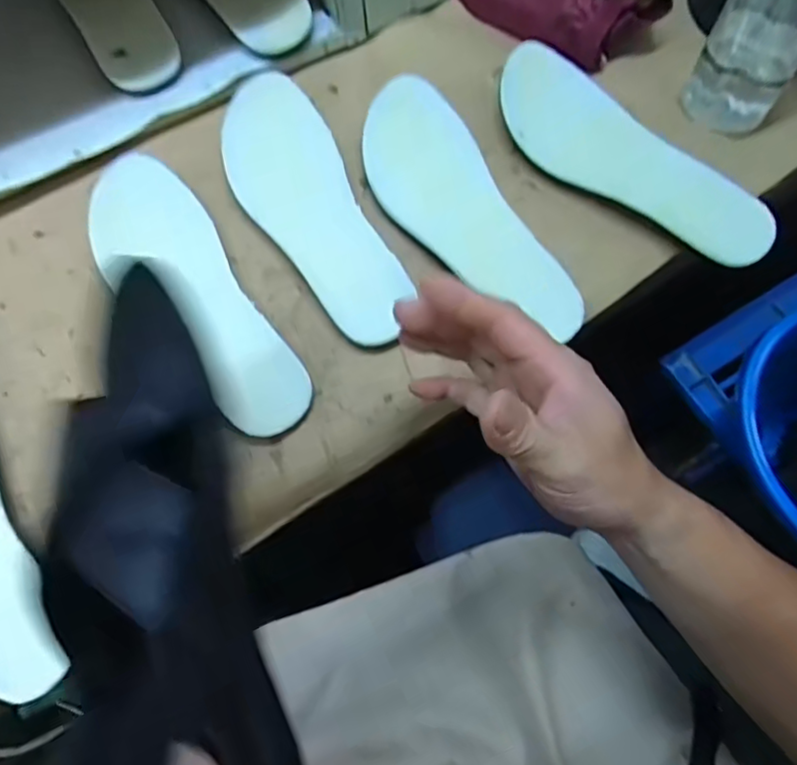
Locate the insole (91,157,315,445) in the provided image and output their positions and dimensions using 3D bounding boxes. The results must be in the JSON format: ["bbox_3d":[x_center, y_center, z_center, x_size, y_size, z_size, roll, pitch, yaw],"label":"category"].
[{"bbox_3d":[-0.150,-0.064,0.431,0.080,0.022,0.242,-35,73,-10],"label":"insole"}]

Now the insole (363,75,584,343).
[{"bbox_3d":[0.044,-0.127,0.439,0.083,0.012,0.233,-28,74,-2],"label":"insole"}]

